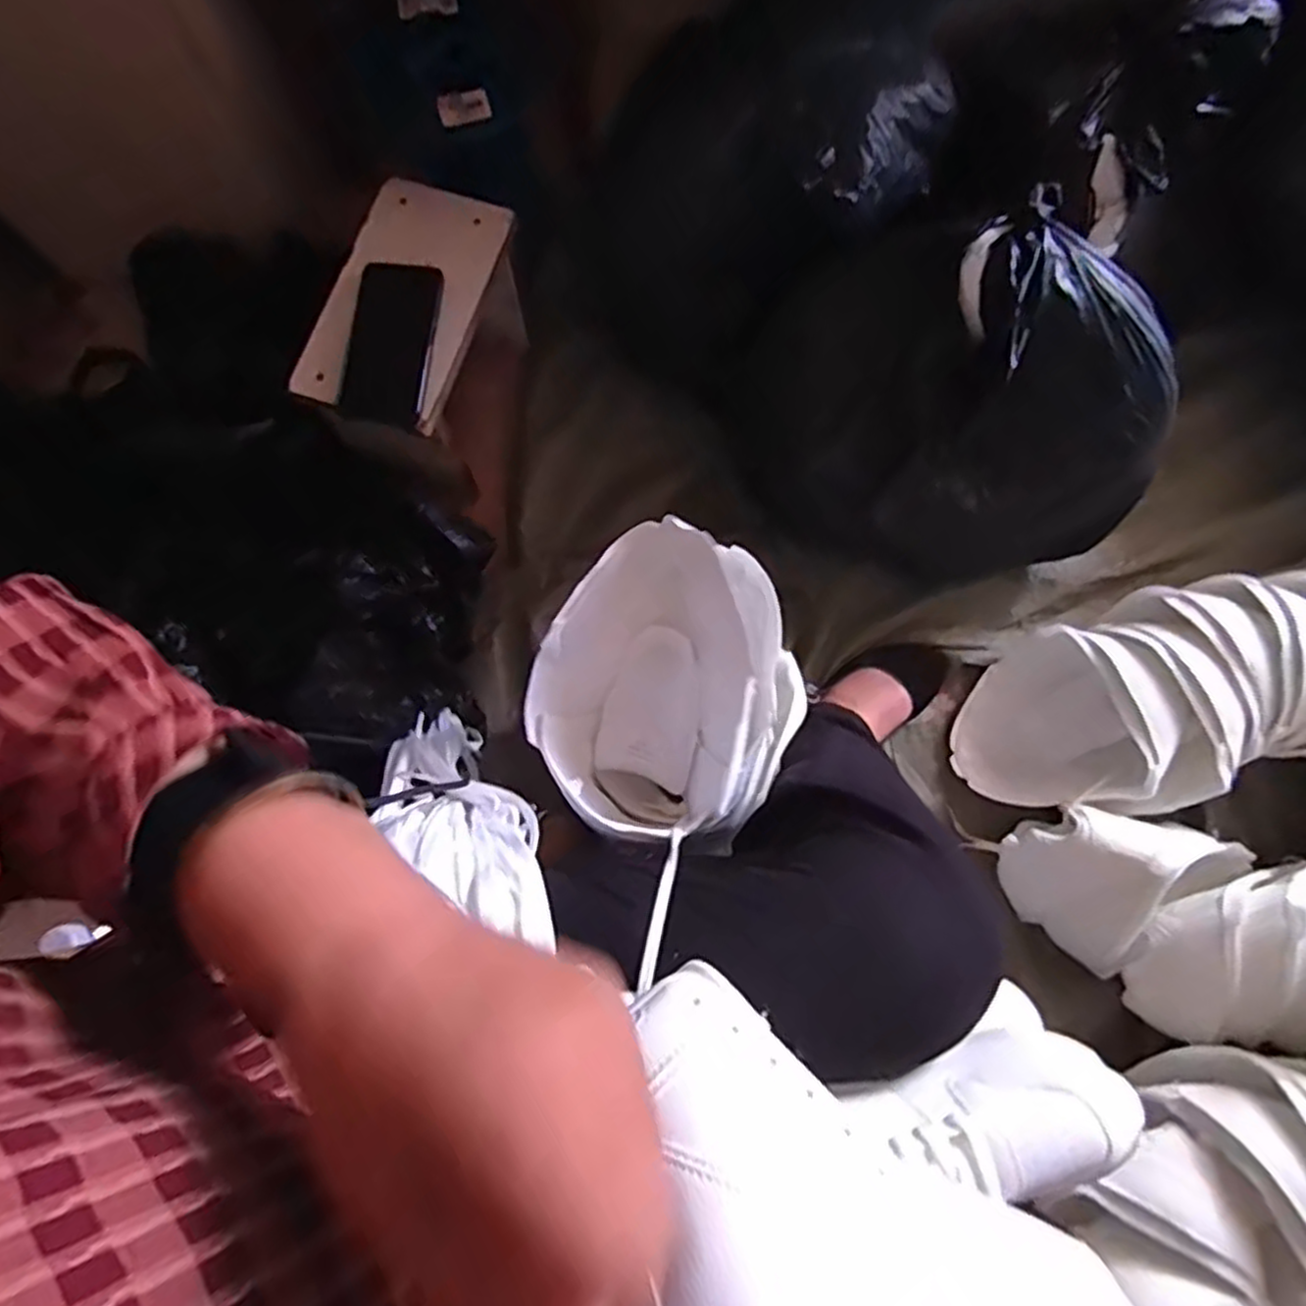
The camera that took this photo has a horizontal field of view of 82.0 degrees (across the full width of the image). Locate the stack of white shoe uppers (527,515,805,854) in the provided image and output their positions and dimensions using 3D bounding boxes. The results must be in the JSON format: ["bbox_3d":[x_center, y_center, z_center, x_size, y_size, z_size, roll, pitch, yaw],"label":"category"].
[{"bbox_3d":[0.013,0.031,0.566,0.191,0.116,0.205,36,79,7],"label":"stack of white shoe uppers"}]

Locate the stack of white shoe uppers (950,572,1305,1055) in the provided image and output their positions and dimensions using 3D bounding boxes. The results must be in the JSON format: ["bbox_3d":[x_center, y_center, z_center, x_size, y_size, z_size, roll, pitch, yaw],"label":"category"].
[{"bbox_3d":[0.623,0.144,0.767,0.507,0.154,0.484,-30,79,-7],"label":"stack of white shoe uppers"}]

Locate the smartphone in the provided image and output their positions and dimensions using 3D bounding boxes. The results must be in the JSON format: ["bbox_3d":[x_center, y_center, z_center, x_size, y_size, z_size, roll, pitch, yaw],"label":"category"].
[{"bbox_3d":[-0.257,-0.304,0.735,0.085,0.014,0.166,5,78,11],"label":"smartphone"}]

